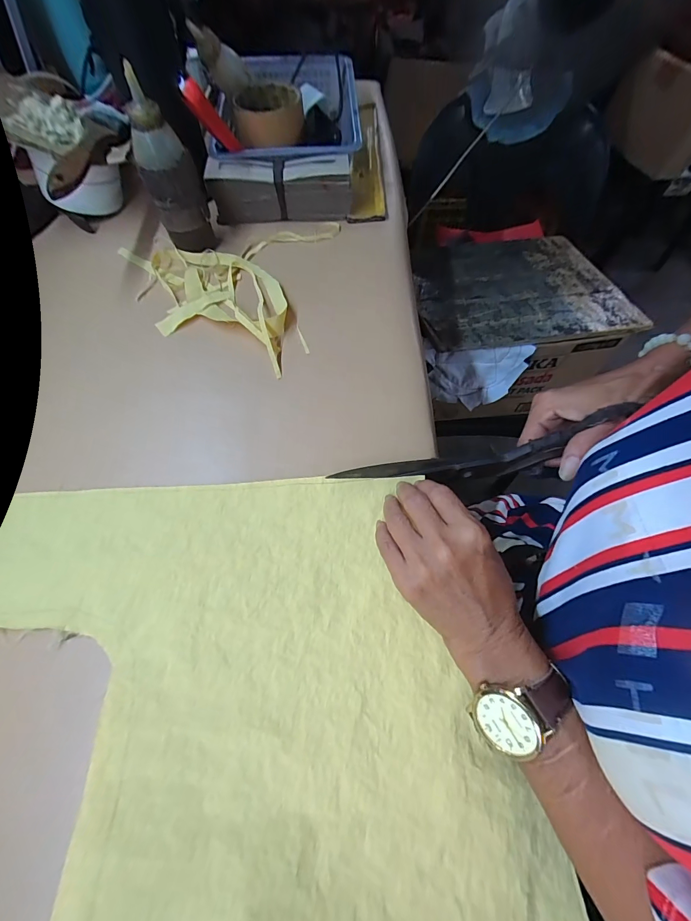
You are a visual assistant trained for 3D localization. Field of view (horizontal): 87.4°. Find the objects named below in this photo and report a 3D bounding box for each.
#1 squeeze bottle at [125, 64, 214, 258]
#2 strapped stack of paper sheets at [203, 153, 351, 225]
[{"bbox_3d":[-0.169,-0.276,0.360,0.045,0.132,0.045,9,65,3],"label":"squeeze bottle"},{"bbox_3d":[-0.075,-0.310,0.419,0.155,0.060,0.032,-2,65,-3],"label":"strapped stack of paper sheets"}]

